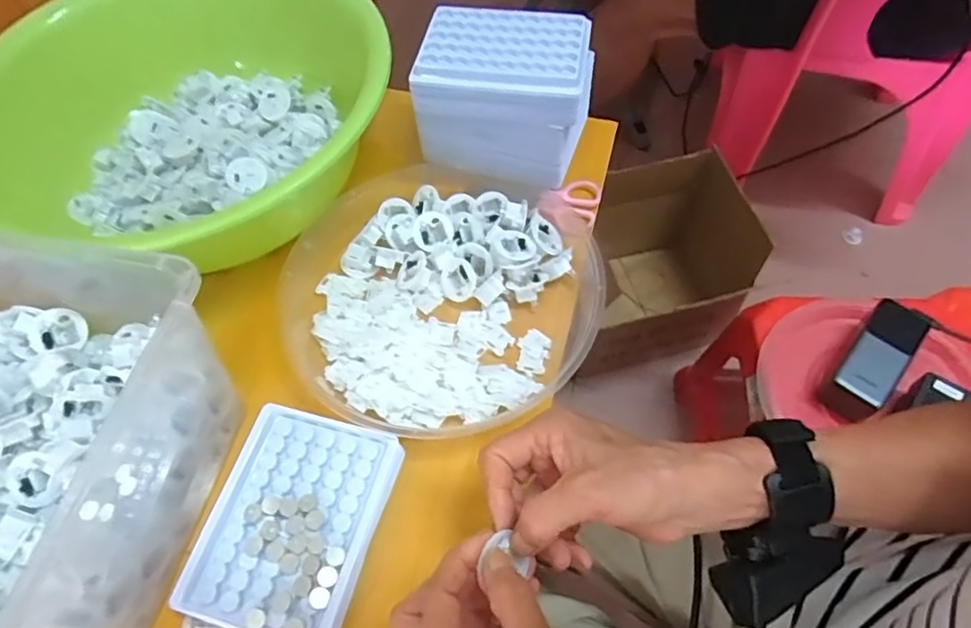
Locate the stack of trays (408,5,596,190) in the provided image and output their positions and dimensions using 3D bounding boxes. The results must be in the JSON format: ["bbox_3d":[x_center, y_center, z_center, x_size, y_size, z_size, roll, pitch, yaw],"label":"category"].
[{"bbox_3d":[0.018,-0.180,0.505,0.131,0.100,0.089,7,60,8],"label":"stack of trays"}]

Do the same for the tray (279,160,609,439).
[{"bbox_3d":[-0.038,-0.026,0.470,0.245,0.035,0.235,-2,59,3],"label":"tray"}]

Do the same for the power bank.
[{"bbox_3d":[0.418,0.035,0.635,0.051,0.017,0.131,36,68,22],"label":"power bank"}]

